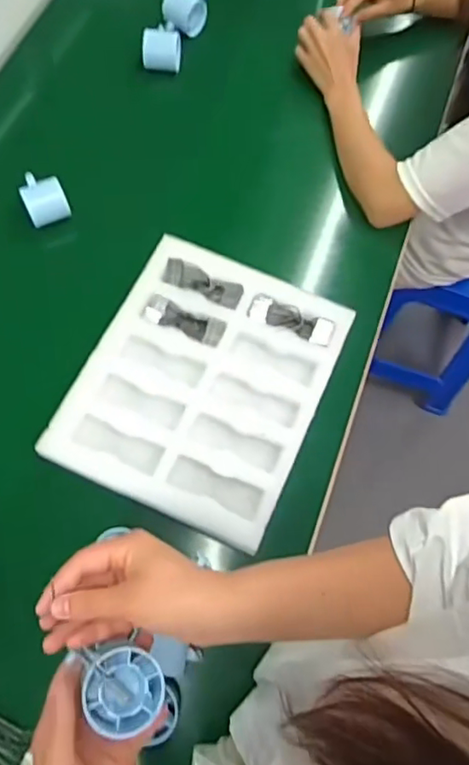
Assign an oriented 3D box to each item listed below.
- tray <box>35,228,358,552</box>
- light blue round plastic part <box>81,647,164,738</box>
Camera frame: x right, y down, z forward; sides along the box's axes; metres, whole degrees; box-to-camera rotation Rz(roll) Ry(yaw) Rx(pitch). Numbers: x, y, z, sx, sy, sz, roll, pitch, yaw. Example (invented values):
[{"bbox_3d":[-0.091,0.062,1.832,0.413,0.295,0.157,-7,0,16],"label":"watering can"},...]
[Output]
[{"bbox_3d":[-0.034,-0.005,0.702,0.277,0.025,0.335,24,69,7],"label":"tray"},{"bbox_3d":[-0.073,0.206,0.386,0.049,0.014,0.050,1,68,-2],"label":"light blue round plastic part"}]

